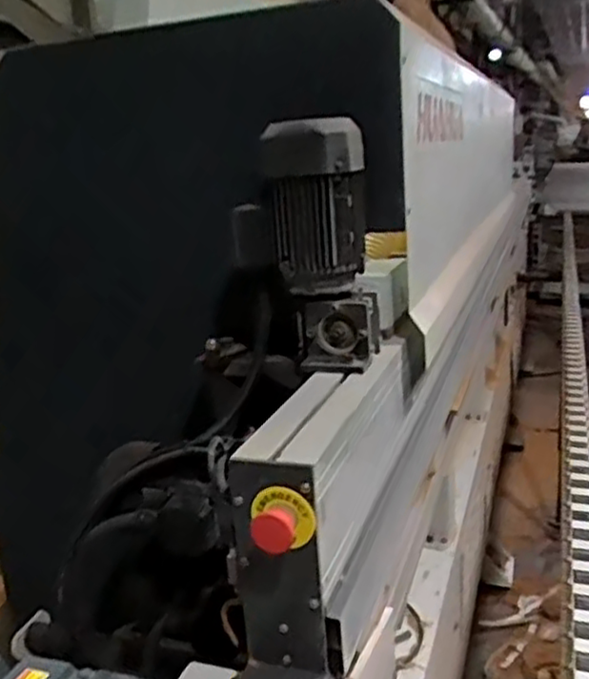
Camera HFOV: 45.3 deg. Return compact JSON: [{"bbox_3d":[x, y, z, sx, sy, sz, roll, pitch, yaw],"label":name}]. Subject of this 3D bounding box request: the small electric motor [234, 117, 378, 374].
[{"bbox_3d":[0.020,-0.110,0.843,0.159,0.275,0.114,-6,16,-11],"label":"small electric motor"}]

